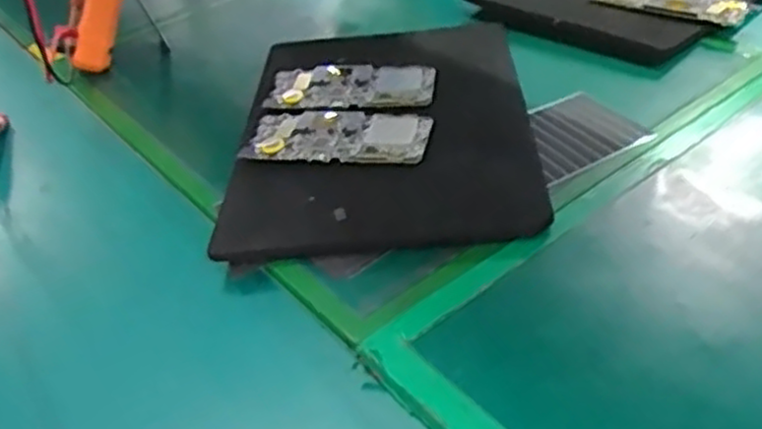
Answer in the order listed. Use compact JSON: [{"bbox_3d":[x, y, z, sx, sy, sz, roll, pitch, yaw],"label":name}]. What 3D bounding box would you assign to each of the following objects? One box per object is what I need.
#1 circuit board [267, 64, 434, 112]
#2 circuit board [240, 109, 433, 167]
[{"bbox_3d":[-0.028,-0.119,0.708,0.153,0.010,0.074,-4,37,5],"label":"circuit board"},{"bbox_3d":[-0.036,-0.070,0.642,0.151,0.008,0.078,1,38,11],"label":"circuit board"}]

